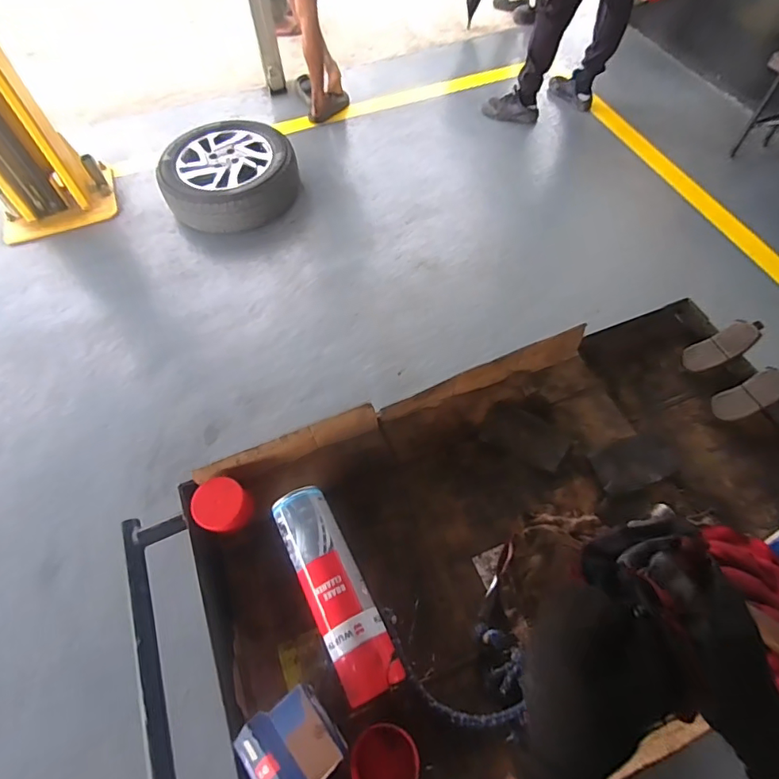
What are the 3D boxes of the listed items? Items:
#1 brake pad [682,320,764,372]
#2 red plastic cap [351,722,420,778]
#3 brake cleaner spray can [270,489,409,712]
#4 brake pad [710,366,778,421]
[{"bbox_3d":[0.493,-0.065,0.706,0.111,0.016,0.043,-31,63,14],"label":"brake pad"},{"bbox_3d":[-0.005,0.381,0.490,0.065,0.042,0.064,-1,61,-1],"label":"red plastic cap"},{"bbox_3d":[-0.065,0.227,0.557,0.071,0.054,0.244,-25,65,-14],"label":"brake cleaner spray can"},{"bbox_3d":[0.512,0.005,0.671,0.108,0.016,0.045,-31,63,14],"label":"brake pad"}]

